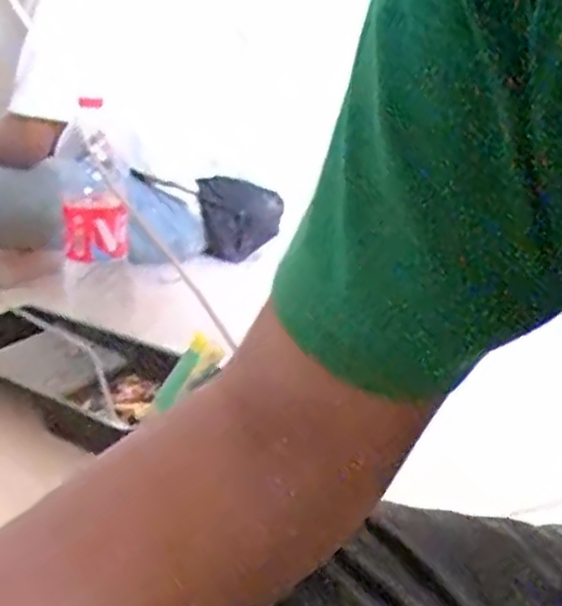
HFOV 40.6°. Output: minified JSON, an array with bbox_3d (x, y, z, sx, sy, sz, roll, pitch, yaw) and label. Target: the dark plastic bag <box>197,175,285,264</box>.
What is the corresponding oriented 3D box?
[{"bbox_3d":[-0.076,-0.152,1.321,0.165,0.144,0.050,-19,17,-38],"label":"dark plastic bag"}]

